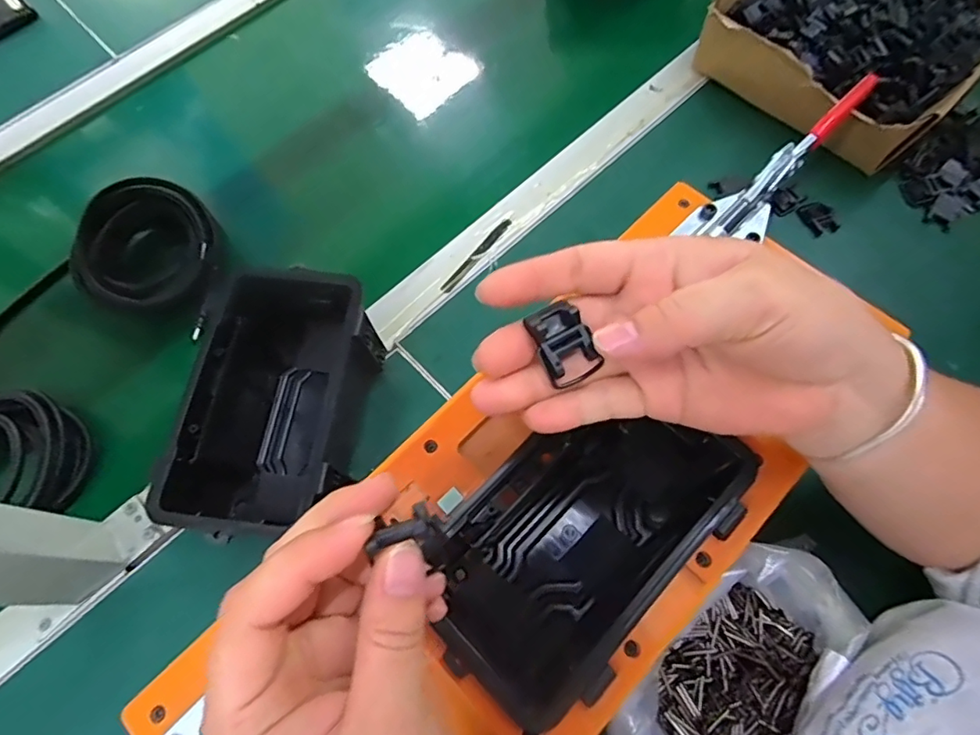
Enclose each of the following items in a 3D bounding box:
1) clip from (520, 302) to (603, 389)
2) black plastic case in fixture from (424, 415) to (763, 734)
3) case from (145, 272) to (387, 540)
[{"bbox_3d":[0.028,-0.012,0.208,0.020,0.008,0.025,-24,76,-21],"label":"clip"},{"bbox_3d":[0.046,0.100,0.305,0.105,0.085,0.163,41,76,17],"label":"black plastic case in fixture"},{"bbox_3d":[-0.141,0.028,0.370,0.108,0.084,0.175,11,69,8],"label":"case"}]

